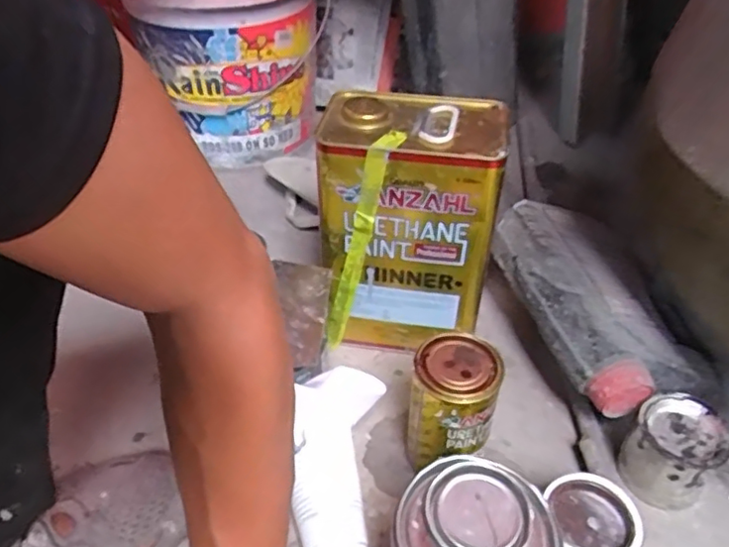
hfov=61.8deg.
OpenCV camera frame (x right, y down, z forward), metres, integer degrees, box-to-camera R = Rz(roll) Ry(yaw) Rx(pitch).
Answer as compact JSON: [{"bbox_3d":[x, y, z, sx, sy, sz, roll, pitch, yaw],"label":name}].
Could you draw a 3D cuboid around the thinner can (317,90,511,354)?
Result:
[{"bbox_3d":[0.044,-0.047,0.611,0.158,0.234,0.108,7,43,7],"label":"thinner can"}]

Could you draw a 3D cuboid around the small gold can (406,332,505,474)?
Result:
[{"bbox_3d":[0.074,0.123,0.523,0.068,0.138,0.069,0,42,0],"label":"small gold can"}]

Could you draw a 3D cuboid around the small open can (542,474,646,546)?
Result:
[{"bbox_3d":[0.171,0.207,0.474,0.067,0.075,0.074,-2,42,-3],"label":"small open can"}]

